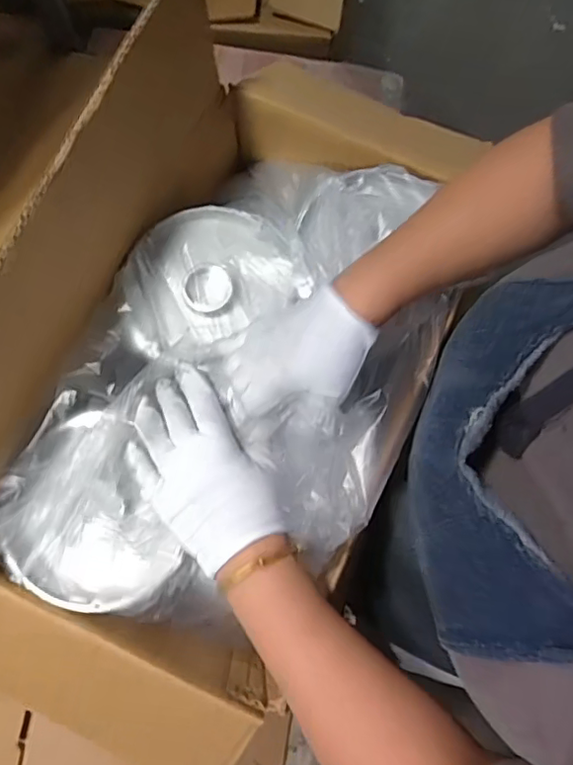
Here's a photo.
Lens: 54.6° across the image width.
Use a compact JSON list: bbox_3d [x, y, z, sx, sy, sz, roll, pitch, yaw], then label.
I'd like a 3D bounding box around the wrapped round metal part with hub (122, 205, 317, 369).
[{"bbox_3d":[-0.067,-0.081,0.454,0.122,0.027,0.141,44,80,7],"label":"wrapped round metal part with hub"}]

